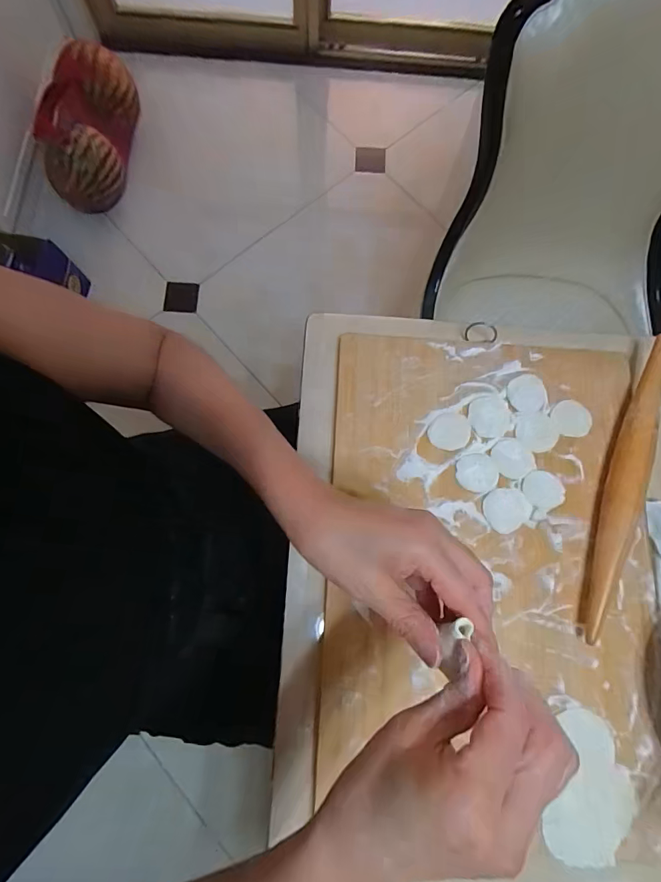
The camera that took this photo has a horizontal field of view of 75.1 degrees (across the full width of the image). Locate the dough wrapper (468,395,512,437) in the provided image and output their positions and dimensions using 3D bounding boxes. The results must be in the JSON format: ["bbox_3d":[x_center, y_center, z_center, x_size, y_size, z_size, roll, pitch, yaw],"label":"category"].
[{"bbox_3d":[0.164,-0.026,0.443,0.043,0.004,0.044,0,77,-1],"label":"dough wrapper"}]

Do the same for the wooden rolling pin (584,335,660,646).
[{"bbox_3d":[0.284,0.035,0.416,0.026,0.030,0.303,20,78,4],"label":"wooden rolling pin"}]

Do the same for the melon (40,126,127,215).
[{"bbox_3d":[-0.659,-0.722,1.176,0.192,0.156,0.188,-34,80,-8],"label":"melon"}]

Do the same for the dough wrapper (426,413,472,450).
[{"bbox_3d":[0.122,-0.010,0.438,0.042,0.004,0.038,3,77,0],"label":"dough wrapper"}]

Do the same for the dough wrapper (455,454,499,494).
[{"bbox_3d":[0.146,0.032,0.427,0.040,0.004,0.038,1,77,0],"label":"dough wrapper"}]

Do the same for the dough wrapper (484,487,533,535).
[{"bbox_3d":[0.172,0.066,0.419,0.045,0.004,0.039,-31,79,-7],"label":"dough wrapper"}]

